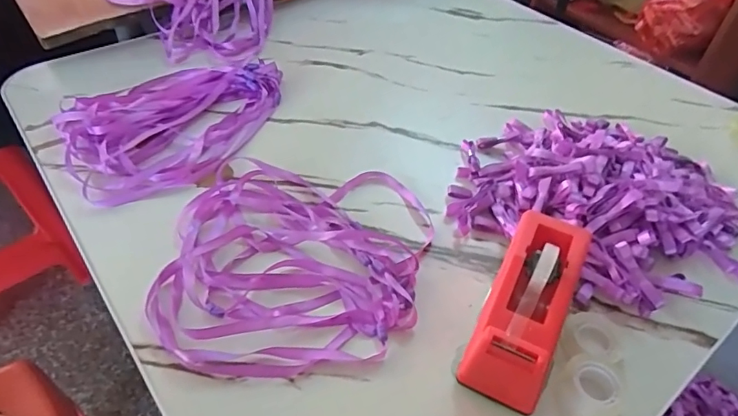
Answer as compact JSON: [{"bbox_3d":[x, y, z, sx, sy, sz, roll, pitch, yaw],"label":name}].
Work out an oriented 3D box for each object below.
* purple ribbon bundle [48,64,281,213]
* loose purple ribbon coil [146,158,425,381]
[{"bbox_3d":[-0.222,-0.113,0.588,0.269,0.025,0.194,-33,56,-32],"label":"purple ribbon bundle"},{"bbox_3d":[-0.067,0.043,0.457,0.228,0.016,0.236,7,45,1],"label":"loose purple ribbon coil"}]

